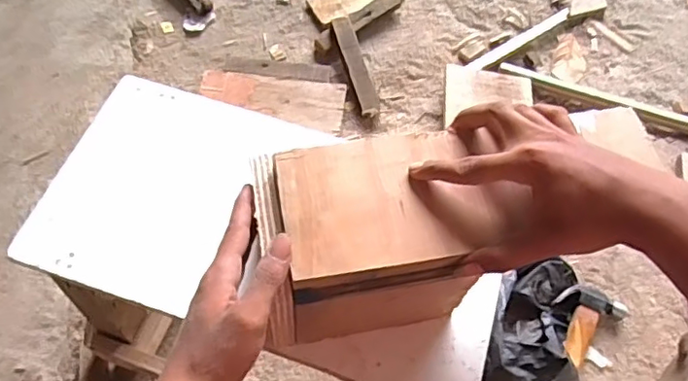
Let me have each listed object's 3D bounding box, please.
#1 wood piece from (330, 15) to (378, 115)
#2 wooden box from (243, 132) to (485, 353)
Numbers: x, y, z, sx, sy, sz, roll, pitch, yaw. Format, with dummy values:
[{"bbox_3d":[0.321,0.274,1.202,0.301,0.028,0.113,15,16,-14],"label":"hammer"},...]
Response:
[{"bbox_3d":[0.020,-0.202,0.942,0.032,0.015,0.177,-15,77,-11],"label":"wood piece"},{"bbox_3d":[0.008,0.039,0.469,0.151,0.113,0.118,-6,63,-6],"label":"wooden box"}]

